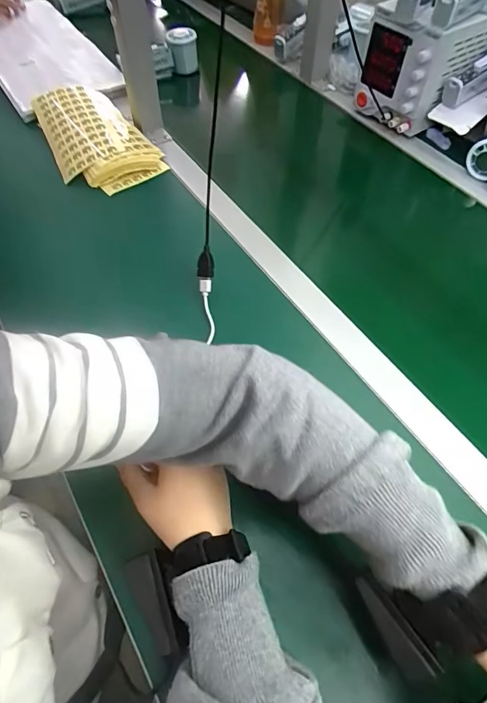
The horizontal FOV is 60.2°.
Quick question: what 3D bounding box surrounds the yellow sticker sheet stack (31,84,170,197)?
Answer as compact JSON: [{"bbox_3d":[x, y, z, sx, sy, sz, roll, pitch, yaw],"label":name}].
[{"bbox_3d":[-0.243,-0.346,0.668,0.145,0.033,0.266,-29,62,-17],"label":"yellow sticker sheet stack"}]

